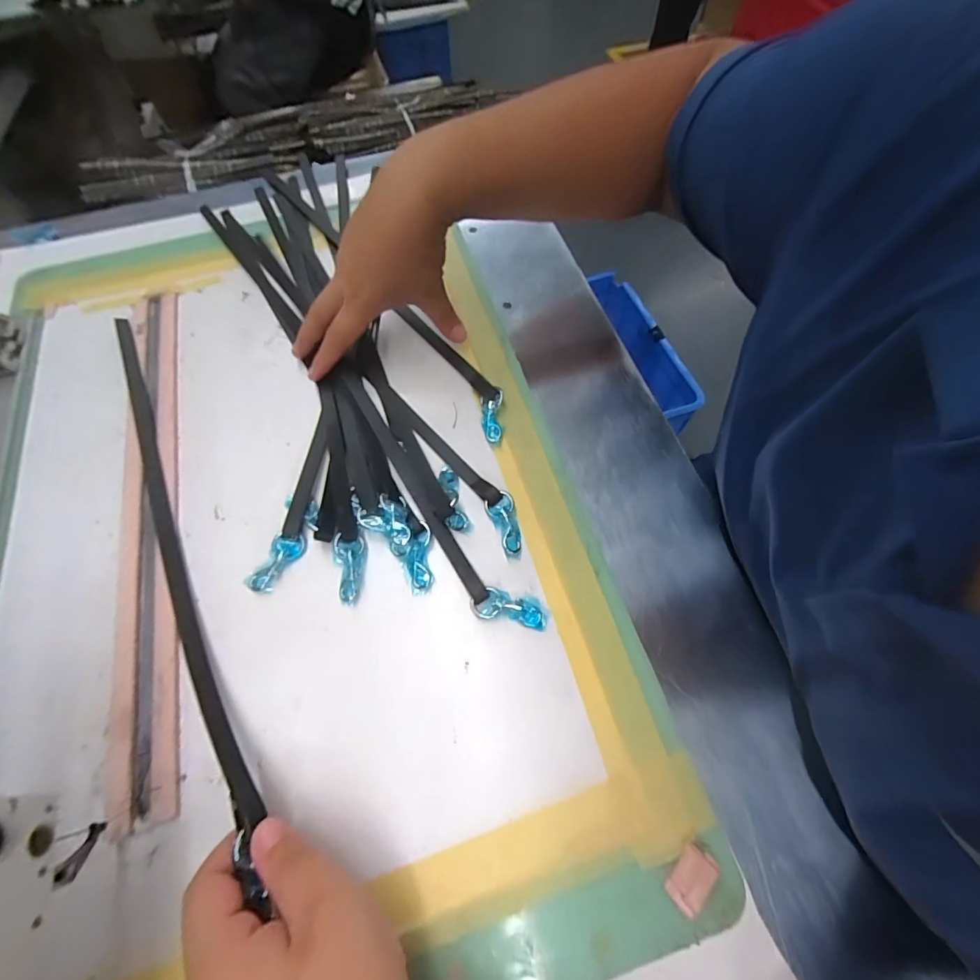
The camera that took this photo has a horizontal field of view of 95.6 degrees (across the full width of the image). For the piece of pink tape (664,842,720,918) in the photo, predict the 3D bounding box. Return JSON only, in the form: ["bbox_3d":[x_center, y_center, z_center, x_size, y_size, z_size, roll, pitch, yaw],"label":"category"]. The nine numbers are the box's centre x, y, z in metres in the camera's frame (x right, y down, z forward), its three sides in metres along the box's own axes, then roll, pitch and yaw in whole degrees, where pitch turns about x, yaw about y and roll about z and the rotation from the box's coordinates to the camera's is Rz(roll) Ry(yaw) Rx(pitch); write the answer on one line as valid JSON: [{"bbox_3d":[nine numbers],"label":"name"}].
[{"bbox_3d":[0.115,0.220,0.252,0.020,0.005,0.031,37,71,17],"label":"piece of pink tape"}]

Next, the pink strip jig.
[{"bbox_3d":[-0.284,0.003,0.368,0.048,0.004,0.468,-16,65,-6],"label":"pink strip jig"}]

